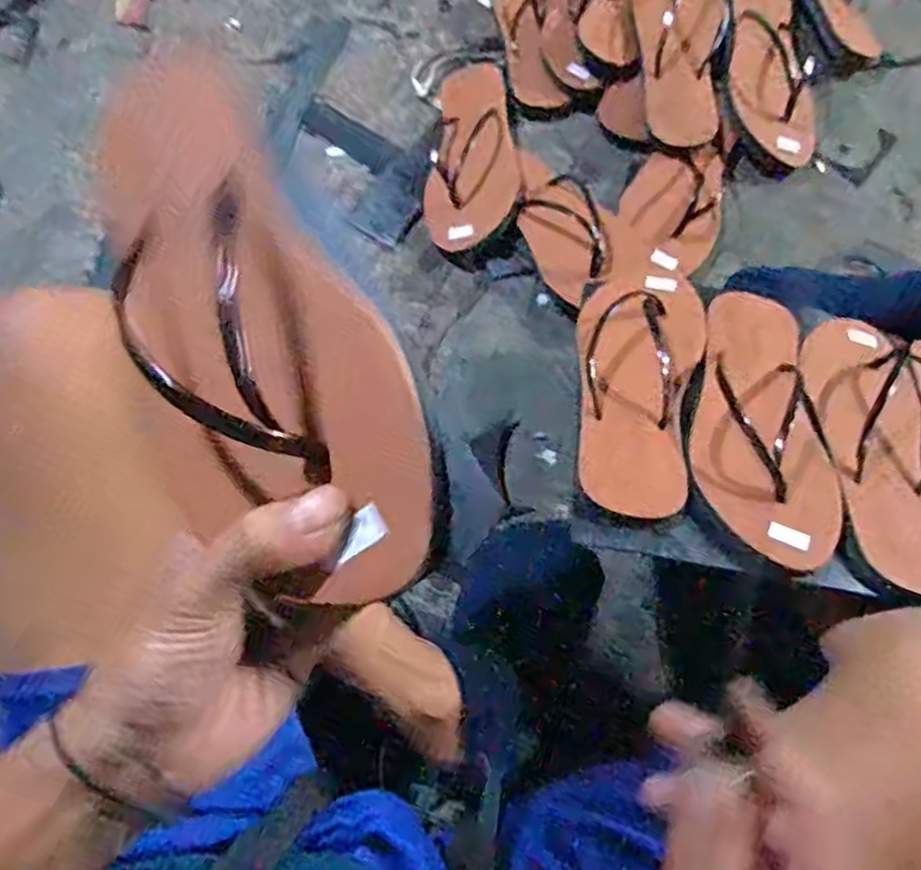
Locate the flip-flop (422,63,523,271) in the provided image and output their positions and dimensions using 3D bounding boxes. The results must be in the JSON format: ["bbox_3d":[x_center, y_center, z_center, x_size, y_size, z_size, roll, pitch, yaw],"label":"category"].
[{"bbox_3d":[0.016,-0.304,0.761,0.094,0.042,0.266,2,71,4],"label":"flip-flop"}]

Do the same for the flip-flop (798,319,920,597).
[{"bbox_3d":[0.302,-0.003,0.525,0.086,0.038,0.241,5,56,3],"label":"flip-flop"}]

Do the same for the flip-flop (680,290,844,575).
[{"bbox_3d":[0.215,-0.026,0.518,0.102,0.036,0.247,9,51,4],"label":"flip-flop"}]

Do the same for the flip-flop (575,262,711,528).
[{"bbox_3d":[0.132,-0.048,0.534,0.098,0.037,0.245,12,54,5],"label":"flip-flop"}]

